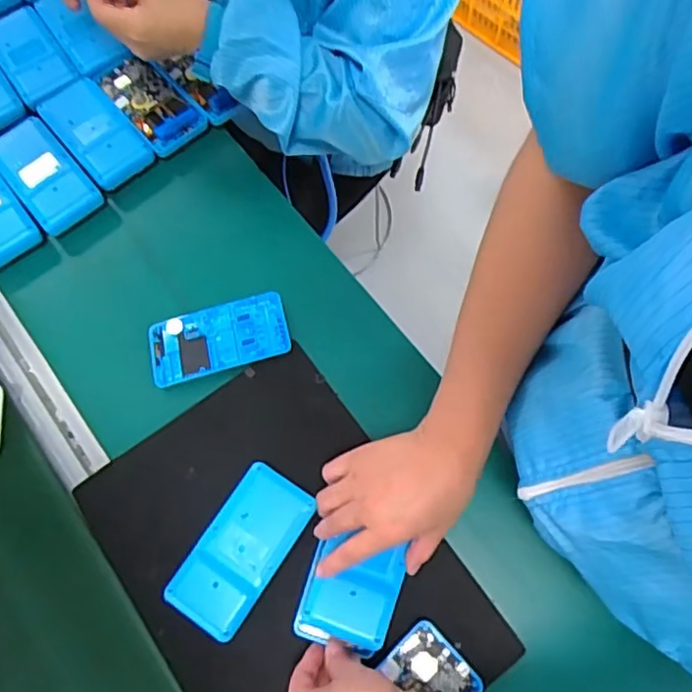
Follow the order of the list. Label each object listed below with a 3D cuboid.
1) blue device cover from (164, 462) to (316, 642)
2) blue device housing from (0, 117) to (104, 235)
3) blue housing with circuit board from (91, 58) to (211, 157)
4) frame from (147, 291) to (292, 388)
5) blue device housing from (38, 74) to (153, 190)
[{"bbox_3d":[-0.090,0.177,0.539,0.070,0.024,0.137,32,75,12],"label":"blue device cover"},{"bbox_3d":[-0.328,-0.183,0.668,0.067,0.041,0.136,-40,74,-12],"label":"blue device housing"},{"bbox_3d":[-0.224,-0.276,0.705,0.069,0.033,0.136,-40,74,-11],"label":"blue housing with circuit board"},{"bbox_3d":[-0.128,-0.009,0.611,0.138,0.007,0.070,-15,68,0],"label":"frame"},{"bbox_3d":[-0.277,-0.235,0.690,0.068,0.035,0.134,-39,74,-11],"label":"blue device housing"}]

